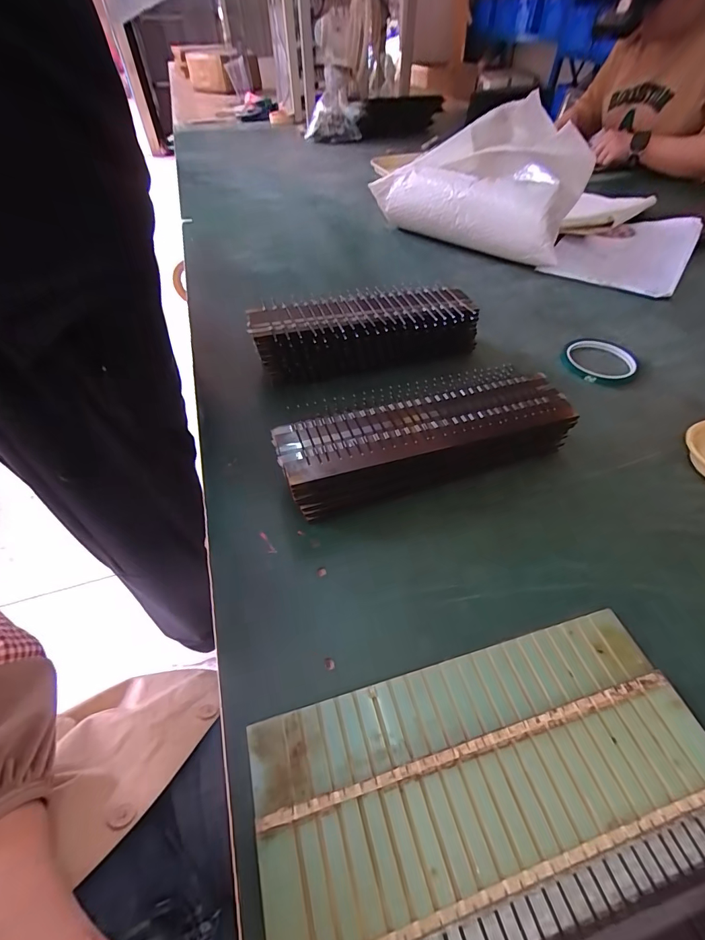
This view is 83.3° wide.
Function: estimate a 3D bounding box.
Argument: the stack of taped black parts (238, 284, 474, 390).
[{"bbox_3d":[0.016,-0.168,0.489,0.263,0.068,0.081,-14,51,-12],"label":"stack of taped black parts"}]

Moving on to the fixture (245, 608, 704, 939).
[{"bbox_3d":[0.096,0.218,0.189,0.260,0.014,0.243,-13,50,-11],"label":"fixture"}]

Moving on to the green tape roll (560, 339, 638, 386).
[{"bbox_3d":[0.320,-0.144,0.512,0.086,0.010,0.092,0,49,0],"label":"green tape roll"}]

